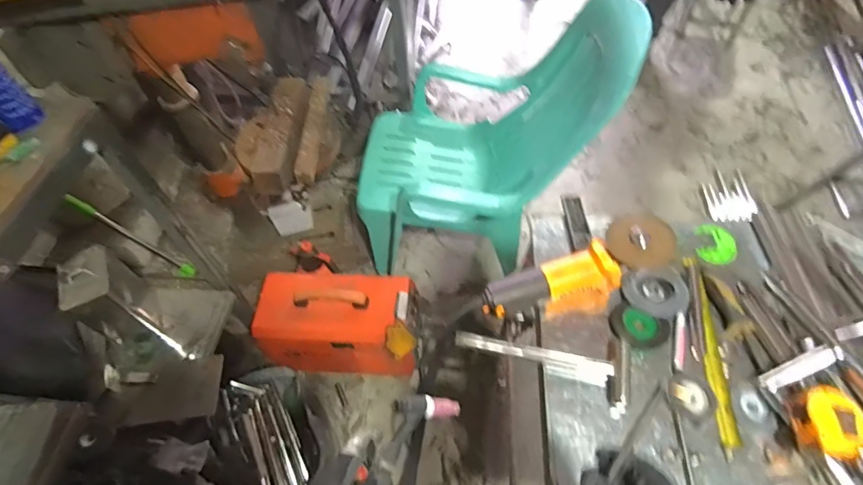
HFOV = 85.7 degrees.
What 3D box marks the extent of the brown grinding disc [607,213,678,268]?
[{"bbox_3d":[0.310,-0.003,0.686,0.092,0.014,0.081,17,80,15],"label":"brown grinding disc"}]

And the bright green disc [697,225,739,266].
[{"bbox_3d":[0.477,0.005,0.776,0.069,0.012,0.086,28,55,6],"label":"bright green disc"}]

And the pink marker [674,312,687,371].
[{"bbox_3d":[0.364,0.143,0.677,0.014,0.007,0.088,14,58,13],"label":"pink marker"}]

